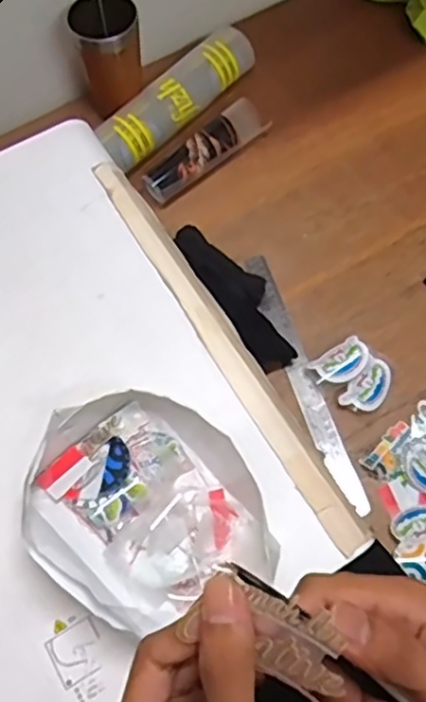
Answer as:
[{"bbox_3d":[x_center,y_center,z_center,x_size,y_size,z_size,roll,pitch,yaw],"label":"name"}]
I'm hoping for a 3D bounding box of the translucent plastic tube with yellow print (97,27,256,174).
[{"bbox_3d":[-0.047,-0.329,0.860,0.064,0.049,0.246,39,72,17],"label":"translucent plastic tube with yellow print"}]

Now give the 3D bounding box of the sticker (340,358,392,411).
[{"bbox_3d":[0.171,0.040,0.727,0.038,0.005,0.064,39,83,10],"label":"sticker"}]

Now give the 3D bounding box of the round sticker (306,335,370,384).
[{"bbox_3d":[0.142,0.013,0.733,0.061,0.009,0.040,-35,72,-5],"label":"round sticker"}]

